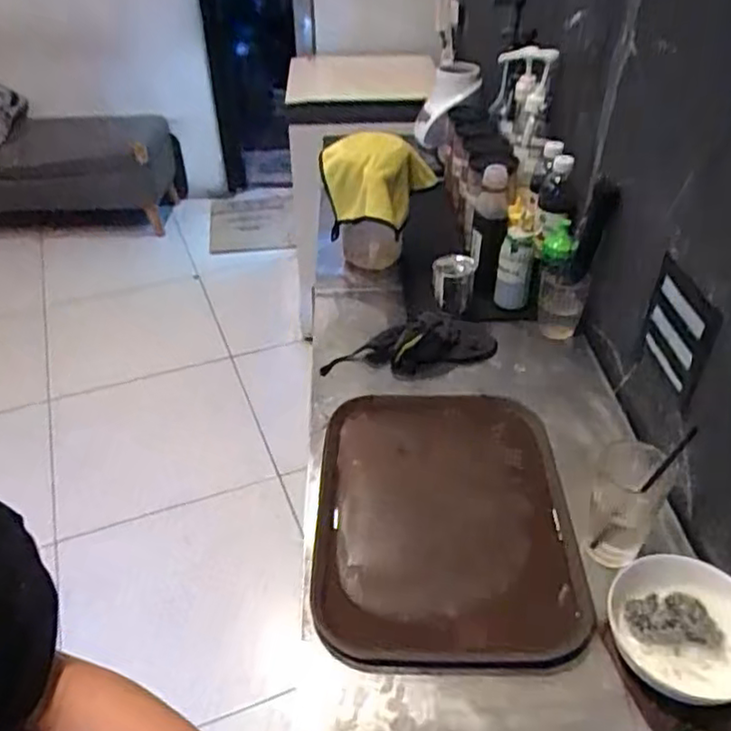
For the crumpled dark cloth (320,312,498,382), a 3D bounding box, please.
[{"bbox_3d":[0.069,-0.030,1.055,0.268,0.049,0.095,-9,39,-9],"label":"crumpled dark cloth"}]

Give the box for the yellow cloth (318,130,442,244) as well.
[{"bbox_3d":[0.023,-0.309,1.148,0.194,0.171,0.183,0,38,2],"label":"yellow cloth"}]

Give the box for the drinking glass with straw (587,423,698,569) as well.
[{"bbox_3d":[0.292,0.148,0.743,0.076,0.154,0.068,19,43,24],"label":"drinking glass with straw"}]

